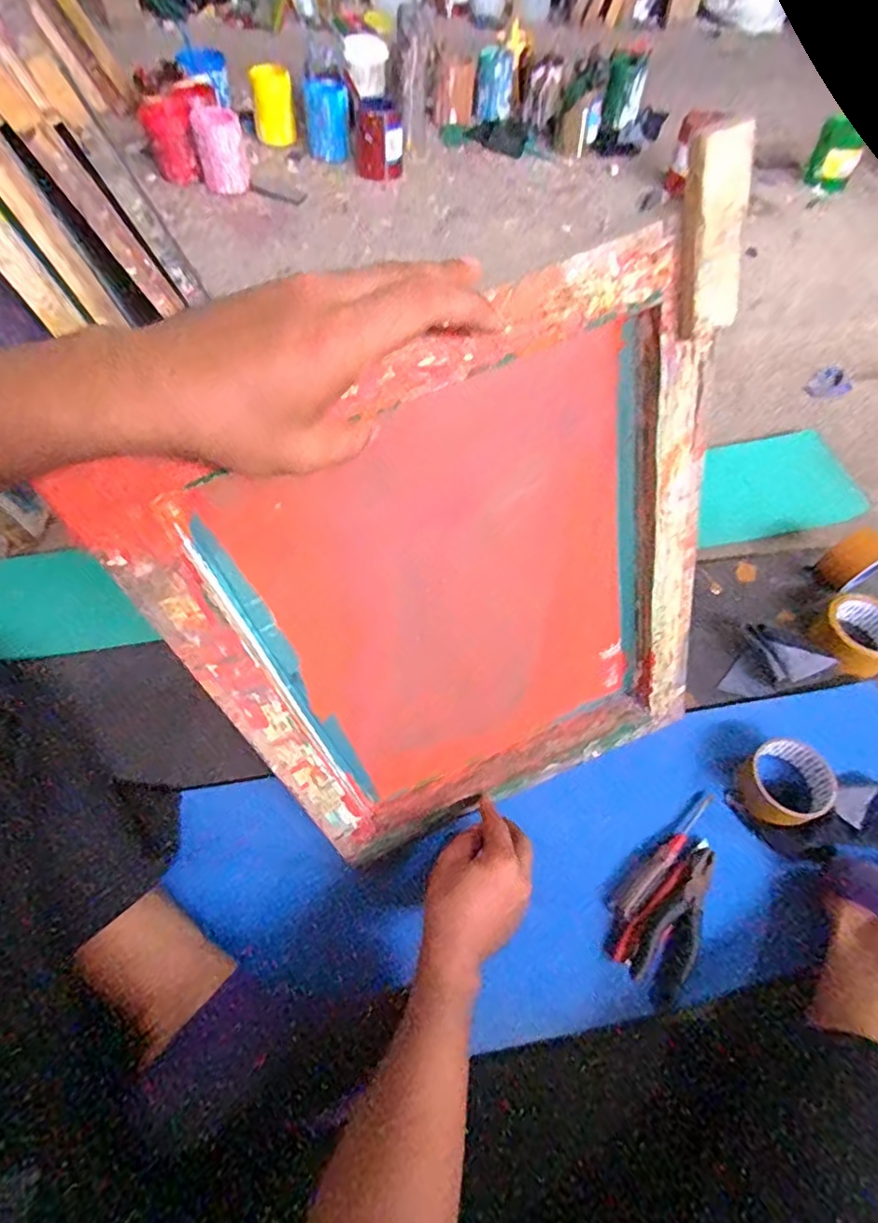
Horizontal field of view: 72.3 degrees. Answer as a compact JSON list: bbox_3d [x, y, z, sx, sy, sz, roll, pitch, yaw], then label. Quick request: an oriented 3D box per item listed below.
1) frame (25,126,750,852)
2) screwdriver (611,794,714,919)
[{"bbox_3d":[0.024,0.004,0.460,0.371,0.454,0.048,-23,45,-4],"label":"frame"},{"bbox_3d":[0.240,0.250,0.629,0.163,0.016,0.021,-37,66,-23],"label":"screwdriver"}]

